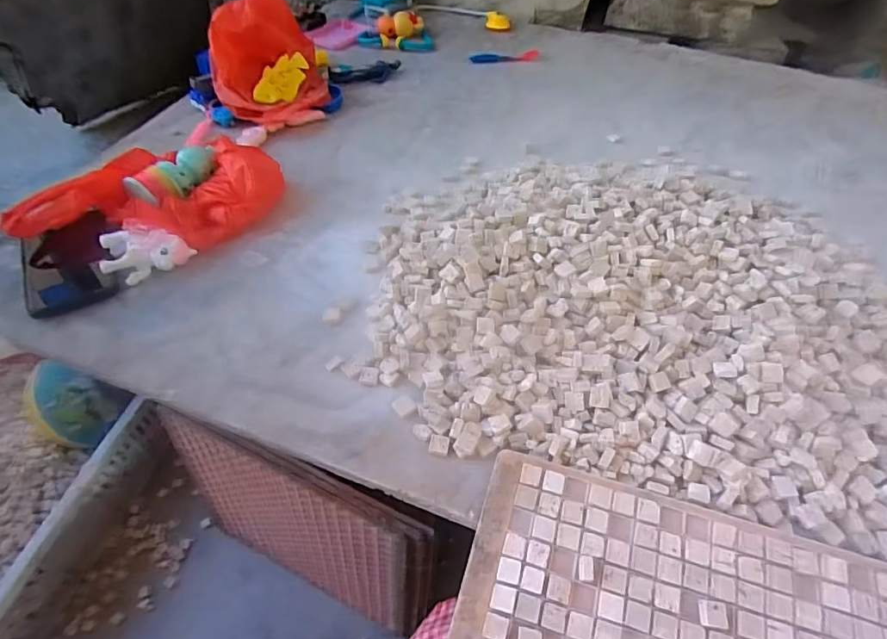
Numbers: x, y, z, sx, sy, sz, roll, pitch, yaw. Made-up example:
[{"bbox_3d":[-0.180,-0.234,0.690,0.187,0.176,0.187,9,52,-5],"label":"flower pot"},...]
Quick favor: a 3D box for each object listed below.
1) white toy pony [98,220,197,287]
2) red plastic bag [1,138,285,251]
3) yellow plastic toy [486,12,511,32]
[{"bbox_3d":[-0.319,-0.065,0.528,0.083,0.033,0.071,20,53,15],"label":"white toy pony"},{"bbox_3d":[-0.317,-0.140,0.564,0.253,0.054,0.146,-1,50,-2],"label":"red plastic bag"},{"bbox_3d":[0.107,-0.578,0.975,0.047,0.021,0.037,7,51,5],"label":"yellow plastic toy"}]

